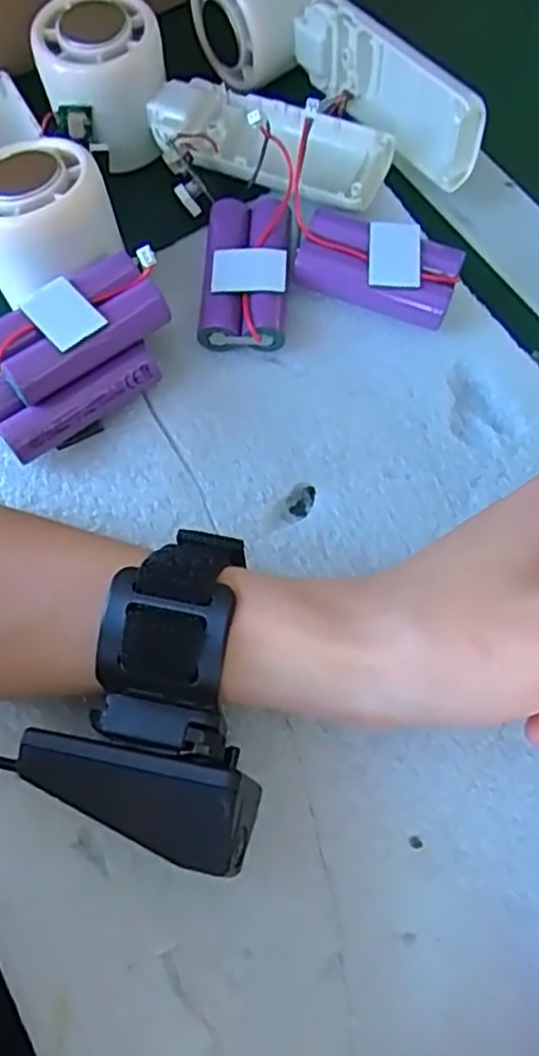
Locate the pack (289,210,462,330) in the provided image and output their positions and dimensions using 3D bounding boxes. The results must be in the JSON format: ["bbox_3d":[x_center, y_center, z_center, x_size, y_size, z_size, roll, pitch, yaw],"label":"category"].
[{"bbox_3d":[0.045,-0.107,0.298,0.065,0.024,0.036,14,70,7],"label":"pack"}]

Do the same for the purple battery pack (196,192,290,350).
[{"bbox_3d":[-0.009,-0.112,0.301,0.034,0.025,0.073,3,69,3],"label":"purple battery pack"}]

